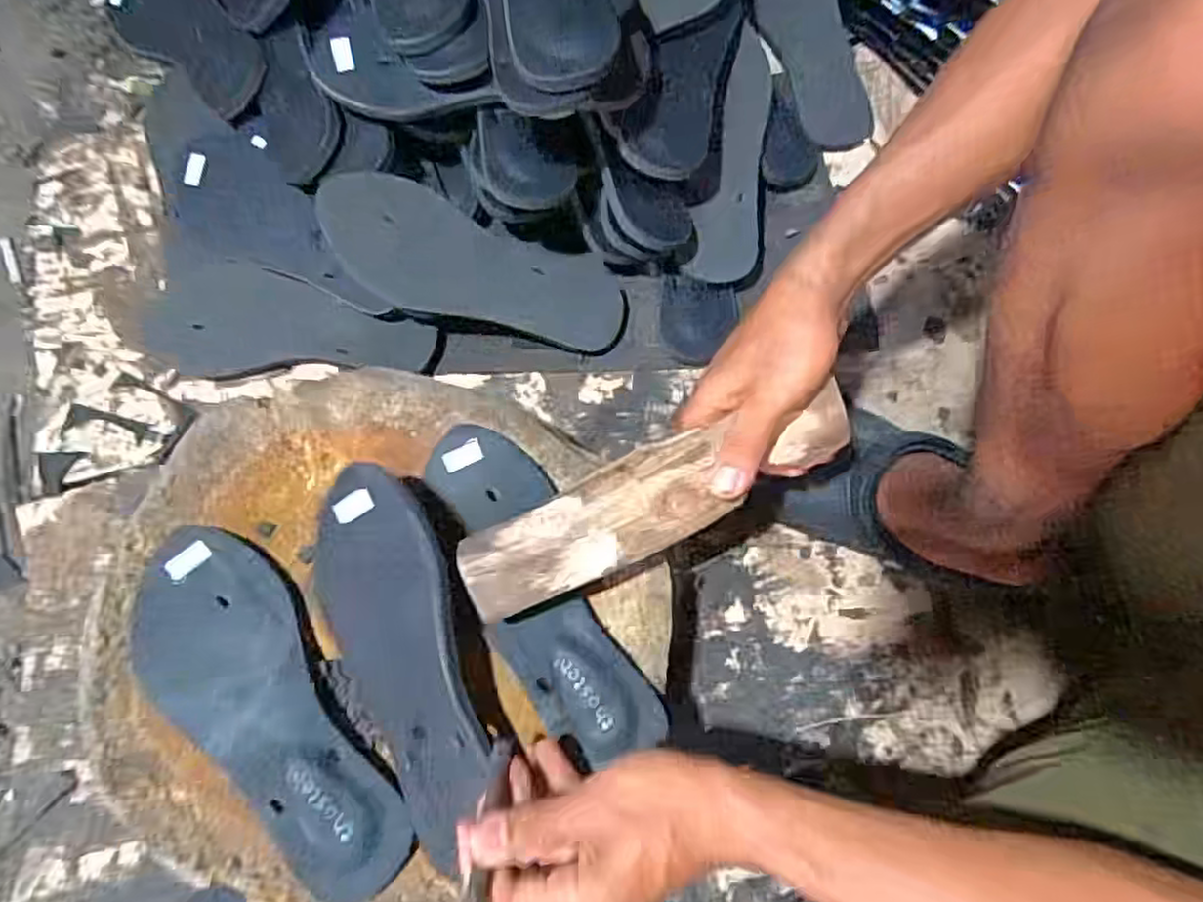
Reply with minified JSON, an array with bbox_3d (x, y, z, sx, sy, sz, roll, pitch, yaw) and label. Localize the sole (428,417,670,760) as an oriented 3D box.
[{"bbox_3d":[-0.042,0.086,0.452,0.073,0.016,0.227,-25,77,-9],"label":"sole"}]

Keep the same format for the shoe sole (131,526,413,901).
[{"bbox_3d":[-0.202,0.157,0.422,0.090,0.023,0.235,-37,78,-11],"label":"shoe sole"}]

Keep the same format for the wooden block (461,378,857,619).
[{"bbox_3d":[0.031,0.026,0.413,0.240,0.026,0.057,-25,76,-1],"label":"wooden block"}]

